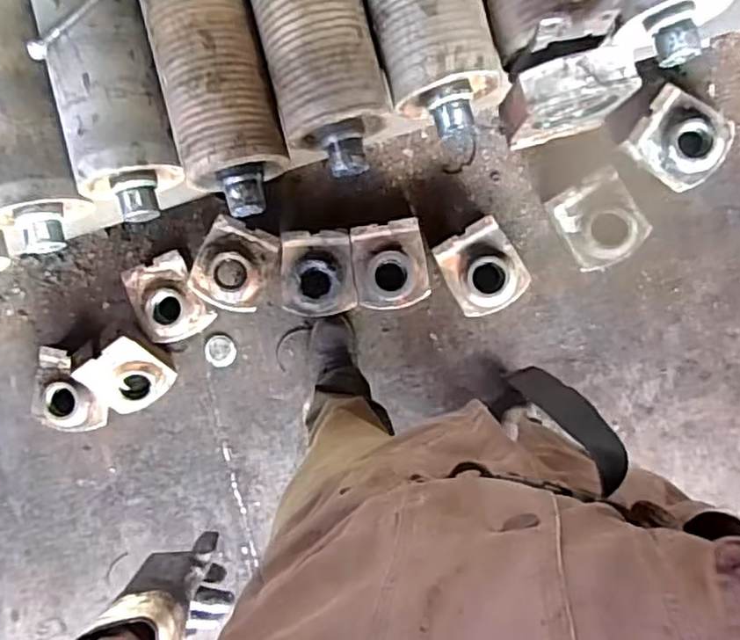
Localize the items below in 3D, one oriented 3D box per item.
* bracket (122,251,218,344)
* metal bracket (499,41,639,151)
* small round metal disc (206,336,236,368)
[{"bbox_3d":[-0.474,-0.047,1.516,0.163,0.090,0.190,-25,91,4],"label":"bracket"},{"bbox_3d":[0.292,-0.331,0.957,0.182,0.164,0.089,-16,89,6],"label":"metal bracket"},{"bbox_3d":[-0.357,0.075,1.557,0.074,0.006,0.076,0,93,3],"label":"small round metal disc"}]

